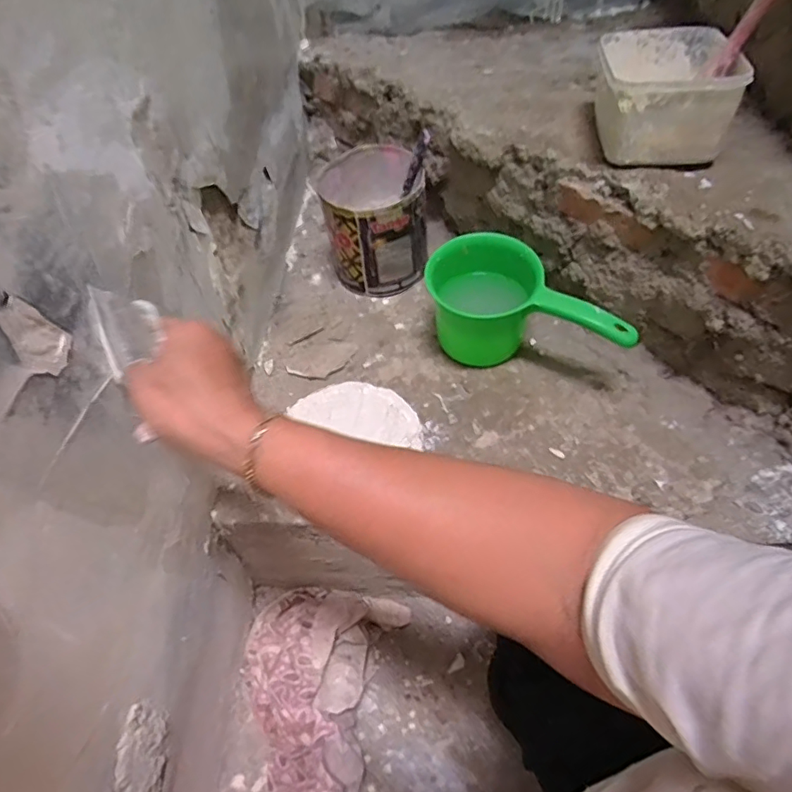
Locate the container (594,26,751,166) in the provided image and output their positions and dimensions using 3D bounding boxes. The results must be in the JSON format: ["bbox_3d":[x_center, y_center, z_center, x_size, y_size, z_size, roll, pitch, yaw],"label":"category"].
[{"bbox_3d":[0.292,-0.336,0.608,0.121,0.097,0.183,6,53,10],"label":"container"}]

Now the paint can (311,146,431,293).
[{"bbox_3d":[-0.030,-0.250,0.790,0.138,0.154,0.147,-7,51,0],"label":"paint can"}]

